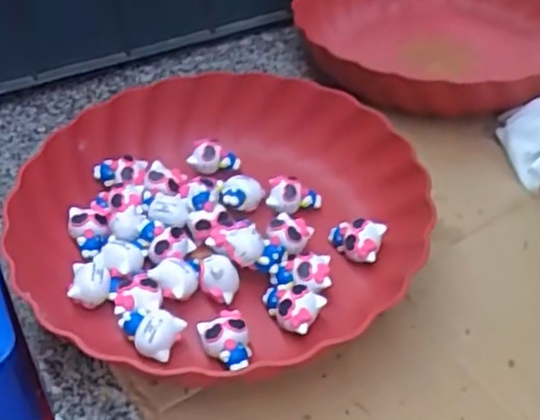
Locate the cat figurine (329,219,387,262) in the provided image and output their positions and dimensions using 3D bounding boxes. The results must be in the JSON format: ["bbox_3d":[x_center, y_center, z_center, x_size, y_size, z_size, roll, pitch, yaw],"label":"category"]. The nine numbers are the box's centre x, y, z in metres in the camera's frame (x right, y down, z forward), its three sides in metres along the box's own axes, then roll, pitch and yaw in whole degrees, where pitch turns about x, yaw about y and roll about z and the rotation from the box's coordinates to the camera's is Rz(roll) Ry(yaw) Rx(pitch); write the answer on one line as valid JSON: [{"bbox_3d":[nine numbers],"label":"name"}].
[{"bbox_3d":[0.051,0.017,0.415,0.032,0.017,0.020,12,46,12],"label":"cat figurine"}]

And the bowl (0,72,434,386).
[{"bbox_3d":[-0.032,0.002,0.416,0.234,0.052,0.218,0,45,0],"label":"bowl"}]

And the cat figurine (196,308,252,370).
[{"bbox_3d":[-0.024,0.070,0.368,0.025,0.016,0.032,-14,46,-14],"label":"cat figurine"}]

